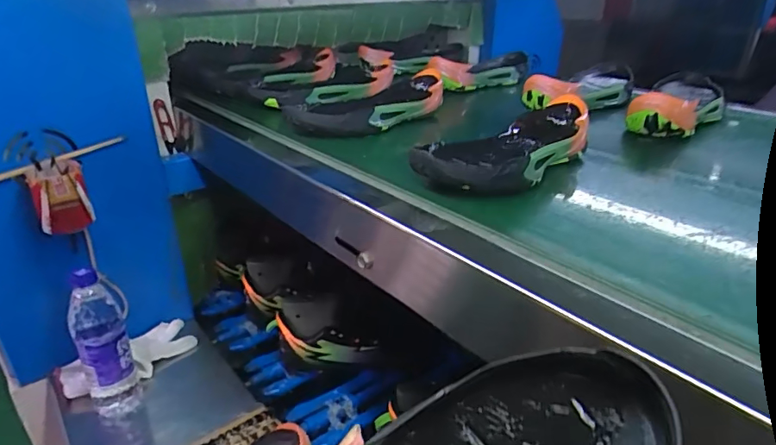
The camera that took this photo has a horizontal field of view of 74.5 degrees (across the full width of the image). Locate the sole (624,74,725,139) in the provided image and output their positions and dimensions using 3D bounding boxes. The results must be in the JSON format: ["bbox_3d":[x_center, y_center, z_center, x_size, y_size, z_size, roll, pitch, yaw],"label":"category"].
[{"bbox_3d":[0.424,-0.174,0.735,0.095,0.063,0.275,13,29,33],"label":"sole"}]

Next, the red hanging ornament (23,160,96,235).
[{"bbox_3d":[-0.457,-0.035,0.714,0.066,0.084,0.070,-18,28,-29],"label":"red hanging ornament"}]

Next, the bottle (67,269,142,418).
[{"bbox_3d":[-0.402,0.178,0.720,0.070,0.240,0.065,-21,29,-33],"label":"bottle"}]

